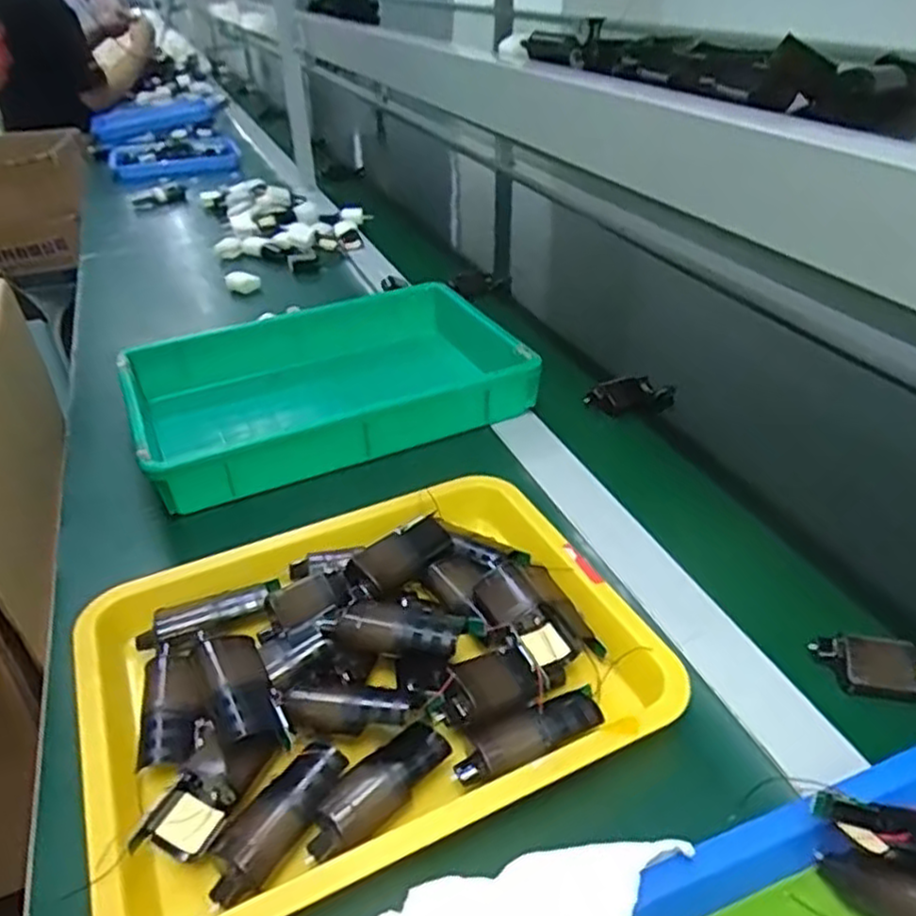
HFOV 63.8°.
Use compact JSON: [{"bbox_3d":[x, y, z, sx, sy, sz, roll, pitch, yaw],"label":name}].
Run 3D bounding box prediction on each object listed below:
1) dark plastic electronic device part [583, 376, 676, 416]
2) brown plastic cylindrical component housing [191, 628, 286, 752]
[{"bbox_3d":[0.178,-0.067,0.788,0.107,0.032,0.037,-3,34,-25],"label":"dark plastic electronic device part"},{"bbox_3d":[-0.129,0.138,0.429,0.040,0.036,0.086,-20,38,-24],"label":"brown plastic cylindrical component housing"}]

